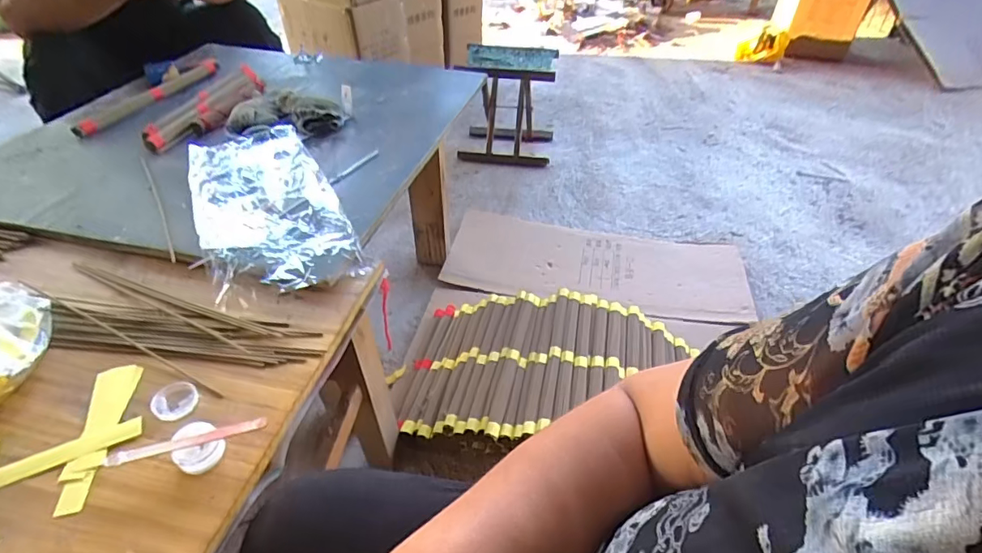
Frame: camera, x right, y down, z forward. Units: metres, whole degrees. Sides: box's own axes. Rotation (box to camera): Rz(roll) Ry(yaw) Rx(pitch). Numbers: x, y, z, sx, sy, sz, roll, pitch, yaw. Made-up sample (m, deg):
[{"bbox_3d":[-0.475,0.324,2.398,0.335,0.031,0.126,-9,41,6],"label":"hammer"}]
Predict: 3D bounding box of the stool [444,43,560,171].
[{"bbox_3d":[0.042,-0.583,1.677,0.340,0.314,0.296,1,41,2],"label":"stool"}]

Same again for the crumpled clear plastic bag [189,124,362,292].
[{"bbox_3d":[-0.312,-0.107,0.694,0.171,0.036,0.385,-19,46,-21],"label":"crumpled clear plastic bag"}]

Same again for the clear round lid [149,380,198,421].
[{"bbox_3d":[-0.299,0.117,0.473,0.039,0.006,0.038,1,42,-1],"label":"clear round lid"}]

